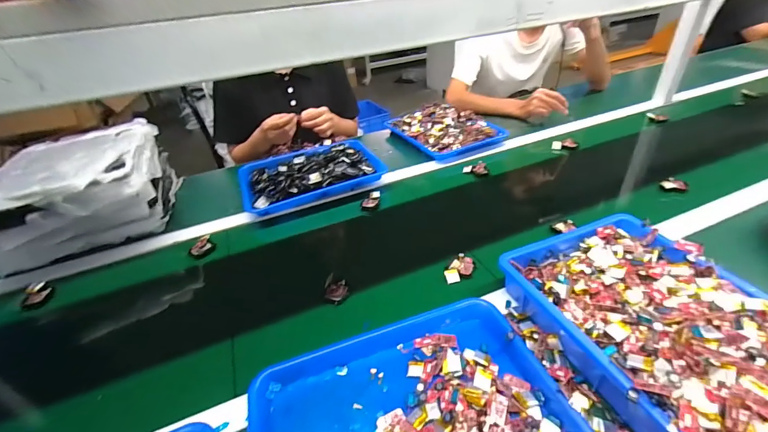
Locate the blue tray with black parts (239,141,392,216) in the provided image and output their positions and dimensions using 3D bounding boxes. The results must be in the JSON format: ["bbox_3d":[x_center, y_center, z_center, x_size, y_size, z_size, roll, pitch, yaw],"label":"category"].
[{"bbox_3d":[-0.188,-0.118,0.864,0.326,0.044,0.245,-18,38,-16],"label":"blue tray with black parts"}]

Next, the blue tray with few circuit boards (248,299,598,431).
[{"bbox_3d":[0.029,0.225,0.375,0.334,0.037,0.258,-15,38,-12],"label":"blue tray with few circuit boards"}]

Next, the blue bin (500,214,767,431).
[{"bbox_3d":[0.341,0.137,0.402,0.242,0.078,0.378,-15,38,-13],"label":"blue bin"}]

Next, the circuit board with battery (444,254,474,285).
[{"bbox_3d":[0.122,0.088,0.568,0.038,0.020,0.057,23,45,33],"label":"circuit board with battery"}]

